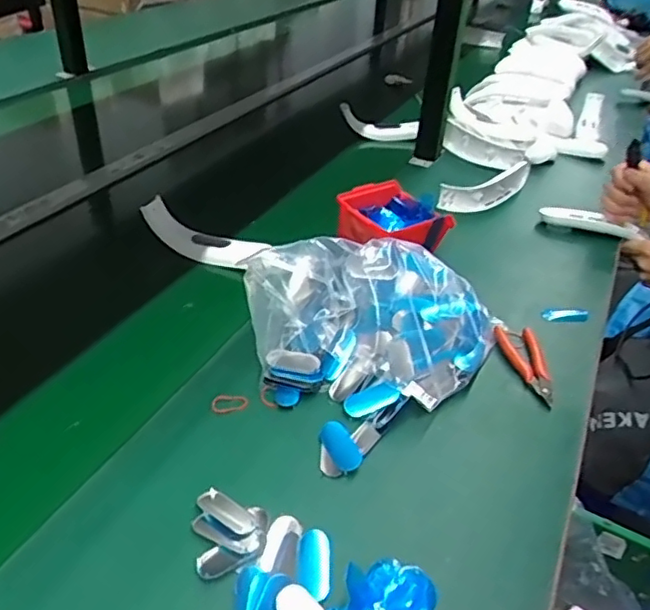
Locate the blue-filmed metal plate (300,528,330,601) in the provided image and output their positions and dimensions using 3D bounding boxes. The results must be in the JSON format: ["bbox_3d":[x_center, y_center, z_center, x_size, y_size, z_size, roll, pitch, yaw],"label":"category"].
[{"bbox_3d":[-0.008,0.203,0.478,0.022,0.004,0.061,2,37,-4],"label":"blue-filmed metal plate"}]

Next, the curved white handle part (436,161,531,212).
[{"bbox_3d":[0.282,-0.205,1.035,0.206,0.043,0.053,-19,43,-29],"label":"curved white handle part"}]

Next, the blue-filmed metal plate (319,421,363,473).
[{"bbox_3d":[0.015,0.134,0.576,0.027,0.007,0.056,-29,47,-11],"label":"blue-filmed metal plate"}]

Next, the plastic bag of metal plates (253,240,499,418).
[{"bbox_3d":[0.054,0.017,0.649,0.276,0.142,0.164,8,37,3],"label":"plastic bag of metal plates"}]

